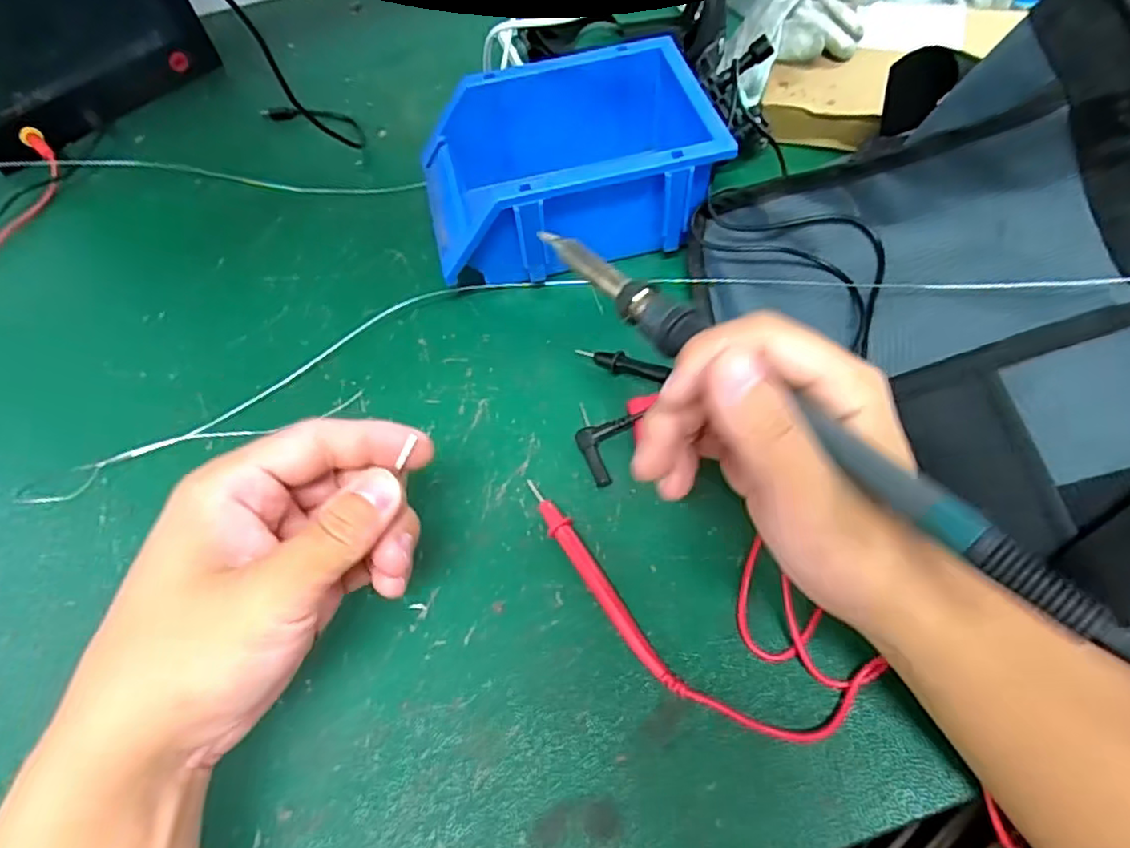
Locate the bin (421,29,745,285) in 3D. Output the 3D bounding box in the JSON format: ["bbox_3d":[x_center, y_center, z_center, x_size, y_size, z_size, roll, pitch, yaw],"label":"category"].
[{"bbox_3d":[-0.002,-0.165,0.411,0.174,0.080,0.132,-14,60,-4],"label":"bin"}]

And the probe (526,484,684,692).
[{"bbox_3d":[0.016,0.078,0.308,0.012,0.011,0.122,-31,62,-13],"label":"probe"}]

